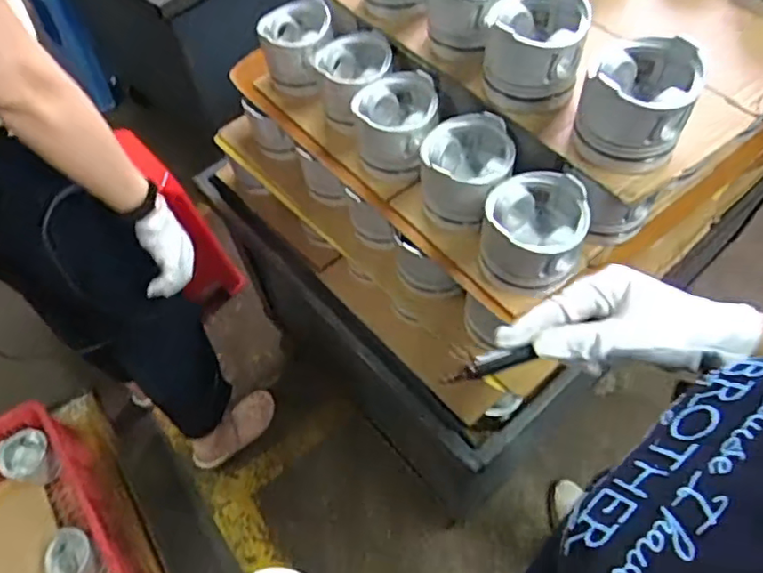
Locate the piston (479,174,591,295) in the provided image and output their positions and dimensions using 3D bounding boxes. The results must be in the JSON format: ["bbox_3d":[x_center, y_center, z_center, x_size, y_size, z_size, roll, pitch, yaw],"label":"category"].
[{"bbox_3d":[0.160,-0.058,0.611,0.105,0.068,0.100,11,60,11],"label":"piston"}]

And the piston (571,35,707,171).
[{"bbox_3d":[0.253,-0.181,0.580,0.100,0.084,0.102,18,61,14],"label":"piston"}]

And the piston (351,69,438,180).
[{"bbox_3d":[0.020,-0.202,0.731,0.106,0.073,0.119,5,59,7],"label":"piston"}]

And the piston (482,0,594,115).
[{"bbox_3d":[0.163,-0.254,0.625,0.102,0.081,0.106,10,59,10],"label":"piston"}]

